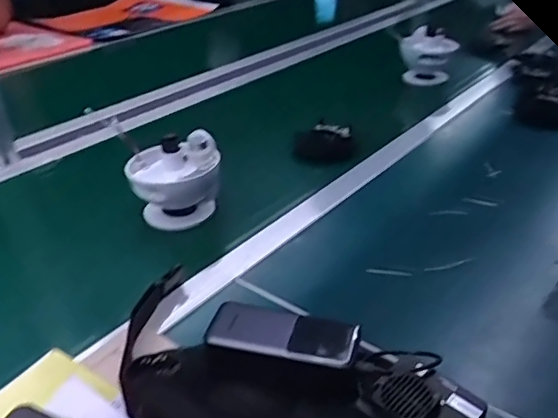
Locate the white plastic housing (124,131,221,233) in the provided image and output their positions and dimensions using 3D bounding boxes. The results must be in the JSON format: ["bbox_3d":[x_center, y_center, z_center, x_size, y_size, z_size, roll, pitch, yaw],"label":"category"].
[{"bbox_3d":[-0.132,-0.030,0.723,0.113,0.118,0.086,-6,32,-9],"label":"white plastic housing"}]

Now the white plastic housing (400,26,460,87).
[{"bbox_3d":[0.339,-0.345,1.278,0.118,0.116,0.093,8,31,13],"label":"white plastic housing"}]

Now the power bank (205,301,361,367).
[{"bbox_3d":[0.003,0.105,0.479,0.126,0.011,0.046,7,32,13],"label":"power bank"}]

